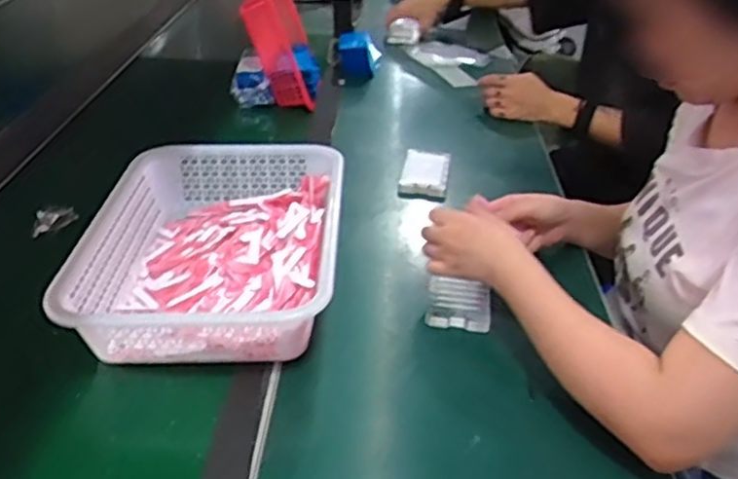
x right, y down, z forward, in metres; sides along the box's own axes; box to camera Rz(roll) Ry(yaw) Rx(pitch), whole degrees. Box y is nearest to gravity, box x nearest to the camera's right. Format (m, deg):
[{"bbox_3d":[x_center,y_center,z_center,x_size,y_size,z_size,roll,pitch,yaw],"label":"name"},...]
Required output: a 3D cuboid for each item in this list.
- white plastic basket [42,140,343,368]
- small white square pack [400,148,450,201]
[{"bbox_3d":[-0.171,0.007,0.788,0.263,0.083,0.356,1,34,0],"label":"white plastic basket"},{"bbox_3d":[0.086,-0.103,1.043,0.067,0.022,0.127,6,34,8],"label":"small white square pack"}]

